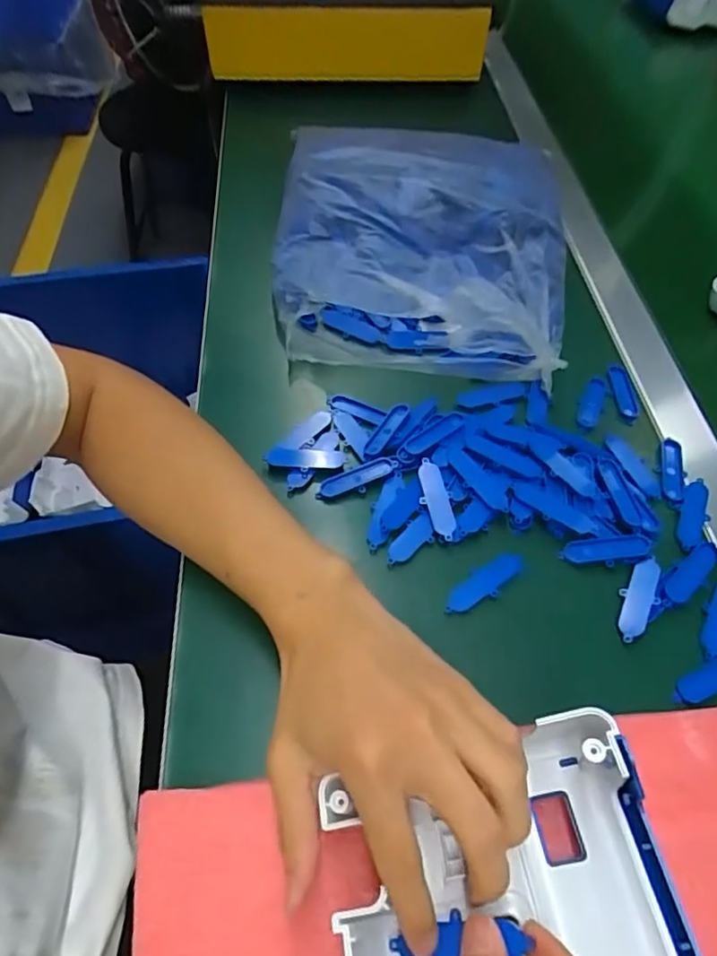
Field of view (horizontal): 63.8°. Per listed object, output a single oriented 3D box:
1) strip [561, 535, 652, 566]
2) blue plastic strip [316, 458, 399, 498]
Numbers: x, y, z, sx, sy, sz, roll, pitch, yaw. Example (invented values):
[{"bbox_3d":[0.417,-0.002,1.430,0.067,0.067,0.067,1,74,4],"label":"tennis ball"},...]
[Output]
[{"bbox_3d":[0.157,0.045,0.364,0.054,0.006,0.017,-2,56,-2],"label":"strip"},{"bbox_3d":[0.000,0.001,0.400,0.057,0.009,0.018,-18,58,-12],"label":"blue plastic strip"}]

